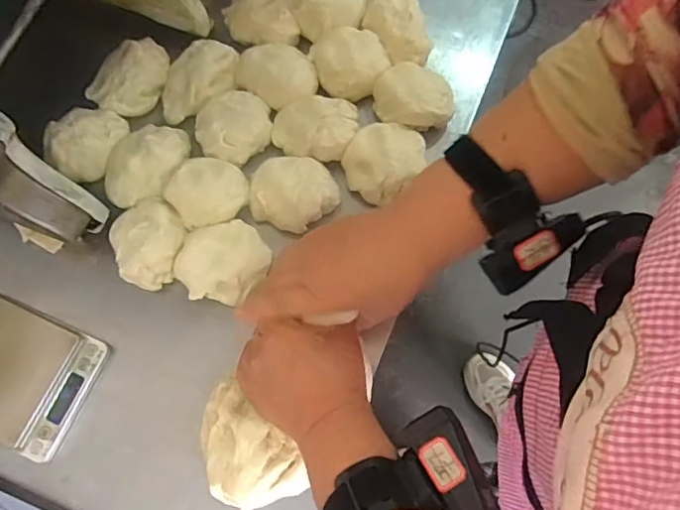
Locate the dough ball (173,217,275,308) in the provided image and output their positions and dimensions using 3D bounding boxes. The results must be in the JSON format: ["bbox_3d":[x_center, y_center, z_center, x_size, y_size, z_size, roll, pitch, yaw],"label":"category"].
[{"bbox_3d":[-0.104,0.006,0.483,0.069,0.033,0.077,34,76,13],"label":"dough ball"}]

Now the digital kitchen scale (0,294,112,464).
[{"bbox_3d":[-0.277,0.098,0.463,0.137,0.019,0.106,22,73,9],"label":"digital kitchen scale"}]

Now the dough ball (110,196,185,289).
[{"bbox_3d":[-0.167,-0.009,0.489,0.066,0.042,0.071,-1,71,2],"label":"dough ball"}]

